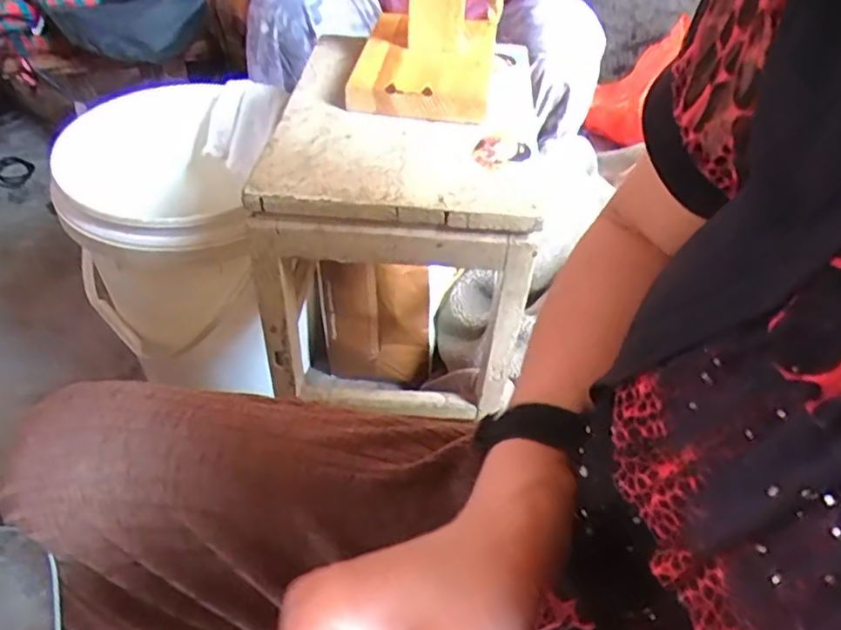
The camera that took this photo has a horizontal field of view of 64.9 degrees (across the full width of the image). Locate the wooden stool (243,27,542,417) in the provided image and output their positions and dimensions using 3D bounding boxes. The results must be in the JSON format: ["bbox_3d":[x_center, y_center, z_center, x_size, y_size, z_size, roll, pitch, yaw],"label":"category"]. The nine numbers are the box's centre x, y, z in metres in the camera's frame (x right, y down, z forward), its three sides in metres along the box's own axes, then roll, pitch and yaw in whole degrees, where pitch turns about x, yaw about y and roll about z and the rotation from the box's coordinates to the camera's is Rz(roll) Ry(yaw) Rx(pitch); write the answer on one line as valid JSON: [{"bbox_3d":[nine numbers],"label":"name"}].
[{"bbox_3d":[-0.030,-0.087,0.726,0.242,0.279,0.270,2,46,-2],"label":"wooden stool"}]

